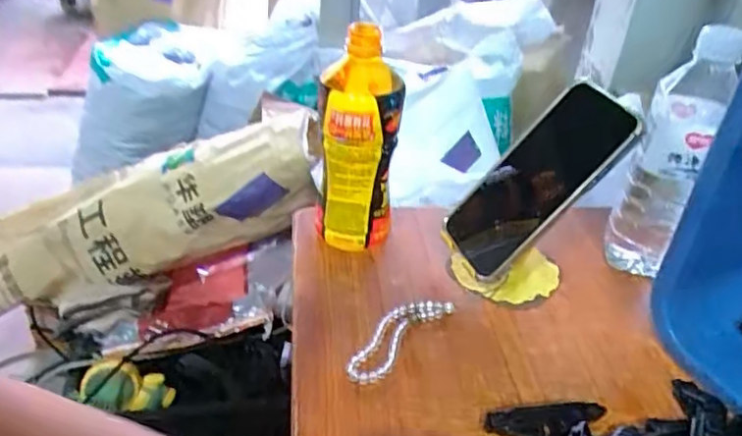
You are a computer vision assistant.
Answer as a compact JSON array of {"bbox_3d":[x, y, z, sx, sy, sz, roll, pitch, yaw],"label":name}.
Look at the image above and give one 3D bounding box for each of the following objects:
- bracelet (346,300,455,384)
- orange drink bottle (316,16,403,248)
[{"bbox_3d":[0.020,0.087,0.444,0.033,0.008,0.104,29,42,30],"label":"bracelet"},{"bbox_3d":[-0.011,-0.065,0.502,0.063,0.188,0.076,4,36,0],"label":"orange drink bottle"}]

